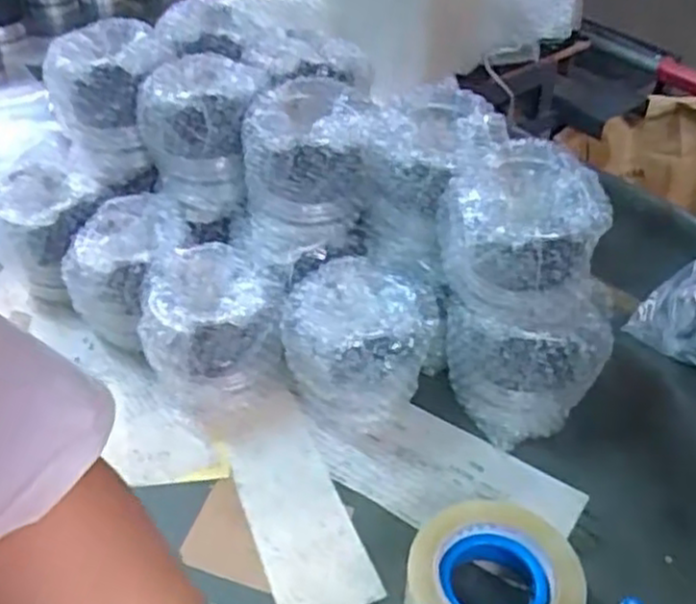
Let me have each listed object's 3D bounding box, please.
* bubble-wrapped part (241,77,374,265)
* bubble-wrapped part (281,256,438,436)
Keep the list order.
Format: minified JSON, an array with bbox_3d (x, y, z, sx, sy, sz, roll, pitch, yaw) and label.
[{"bbox_3d":[-0.038,-0.124,0.673,0.111,0.106,0.130,-1,43,-2],"label":"bubble-wrapped part"},{"bbox_3d":[0.009,0.039,0.647,0.124,0.110,0.114,6,43,6],"label":"bubble-wrapped part"}]

